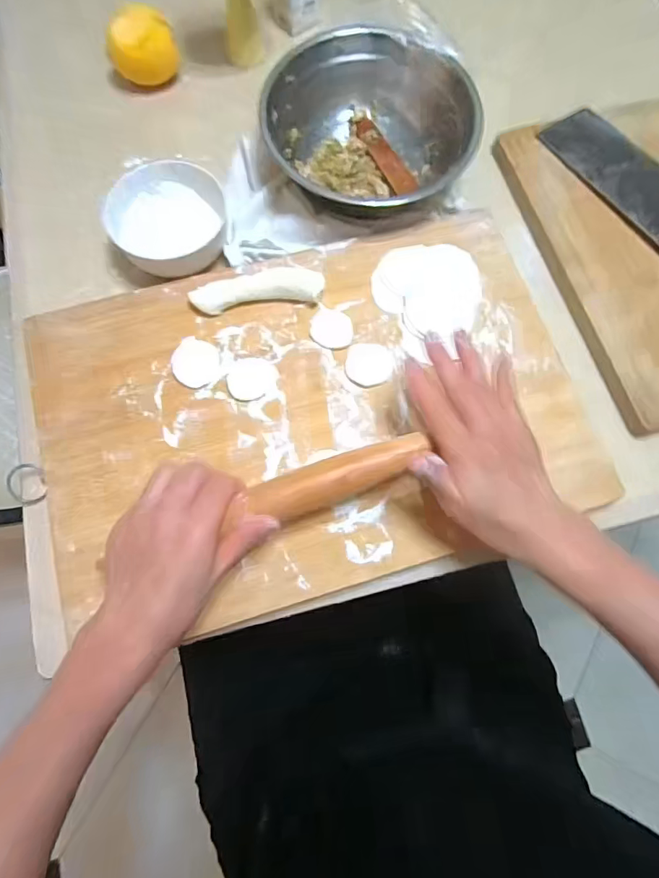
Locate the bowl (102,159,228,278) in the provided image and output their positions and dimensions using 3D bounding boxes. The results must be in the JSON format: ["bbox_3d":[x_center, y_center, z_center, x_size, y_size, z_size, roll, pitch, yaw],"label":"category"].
[{"bbox_3d":[-0.155,-0.215,0.465,0.102,0.058,0.111,0,73,0],"label":"bowl"}]

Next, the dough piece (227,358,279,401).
[{"bbox_3d":[-0.068,-0.055,0.418,0.044,0.004,0.037,-24,74,-8],"label":"dough piece"}]

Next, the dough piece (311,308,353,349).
[{"bbox_3d":[0.002,-0.102,0.432,0.038,0.005,0.038,-3,73,-1],"label":"dough piece"}]

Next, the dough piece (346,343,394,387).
[{"bbox_3d":[0.036,-0.068,0.423,0.042,0.004,0.041,-2,73,-1],"label":"dough piece"}]

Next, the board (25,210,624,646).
[{"bbox_3d":[-0.009,-0.027,0.406,0.459,0.016,0.307,-15,73,-5],"label":"board"}]

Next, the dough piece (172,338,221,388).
[{"bbox_3d":[-0.119,-0.069,0.420,0.040,0.004,0.047,-21,74,-7],"label":"dough piece"}]

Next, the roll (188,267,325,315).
[{"bbox_3d":[-0.065,-0.136,0.432,0.117,0.021,0.031,-9,73,-3],"label":"roll"}]

